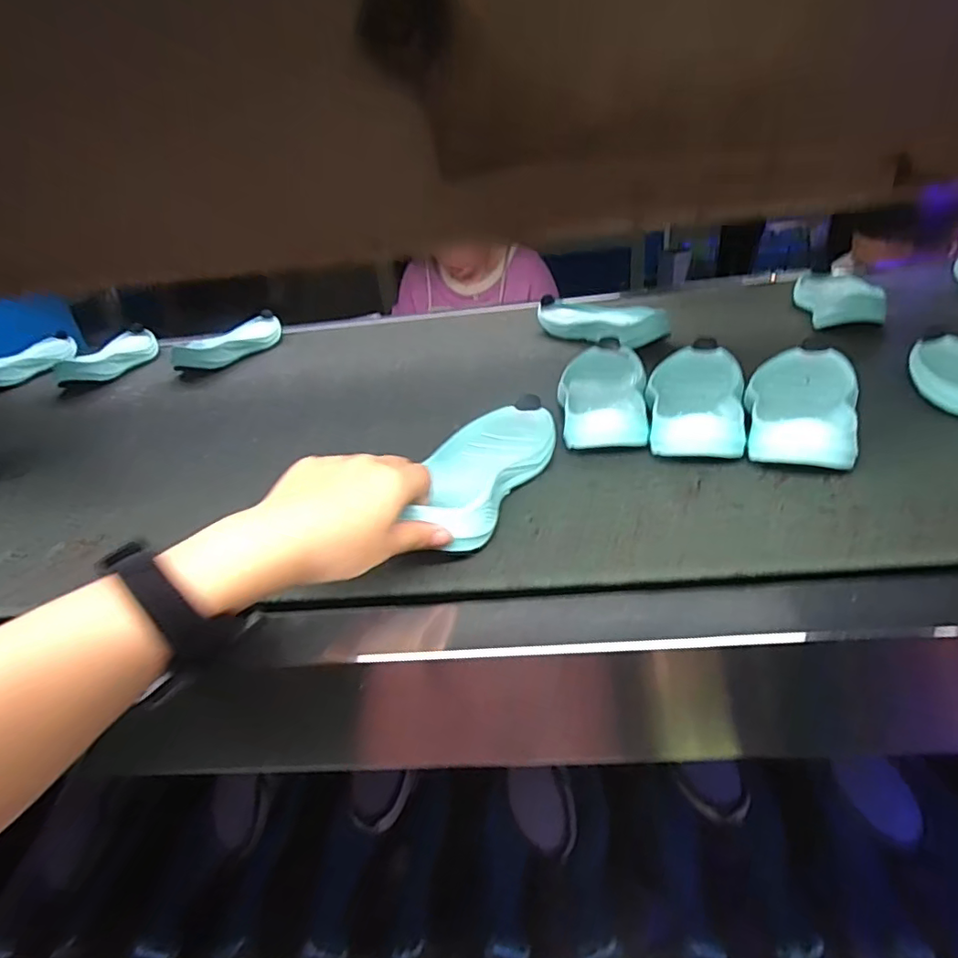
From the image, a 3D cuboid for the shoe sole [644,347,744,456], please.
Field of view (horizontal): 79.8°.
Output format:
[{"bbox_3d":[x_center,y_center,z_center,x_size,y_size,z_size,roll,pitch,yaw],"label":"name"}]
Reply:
[{"bbox_3d":[0.199,-0.072,0.531,0.083,0.035,0.196,5,32,22],"label":"shoe sole"}]

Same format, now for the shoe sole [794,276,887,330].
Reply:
[{"bbox_3d":[0.470,-0.244,0.762,0.087,0.039,0.192,5,32,21],"label":"shoe sole"}]

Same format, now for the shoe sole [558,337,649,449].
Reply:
[{"bbox_3d":[0.121,-0.084,0.566,0.081,0.040,0.203,1,31,15],"label":"shoe sole"}]

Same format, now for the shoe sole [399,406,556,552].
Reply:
[{"bbox_3d":[0.003,-0.009,0.451,0.085,0.044,0.207,3,27,18],"label":"shoe sole"}]

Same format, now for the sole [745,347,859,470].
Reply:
[{"bbox_3d":[0.278,-0.069,0.494,0.082,0.044,0.201,10,34,28],"label":"sole"}]

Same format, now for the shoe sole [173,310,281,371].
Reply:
[{"bbox_3d":[-0.378,-0.221,0.908,0.073,0.036,0.219,1,32,23],"label":"shoe sole"}]

